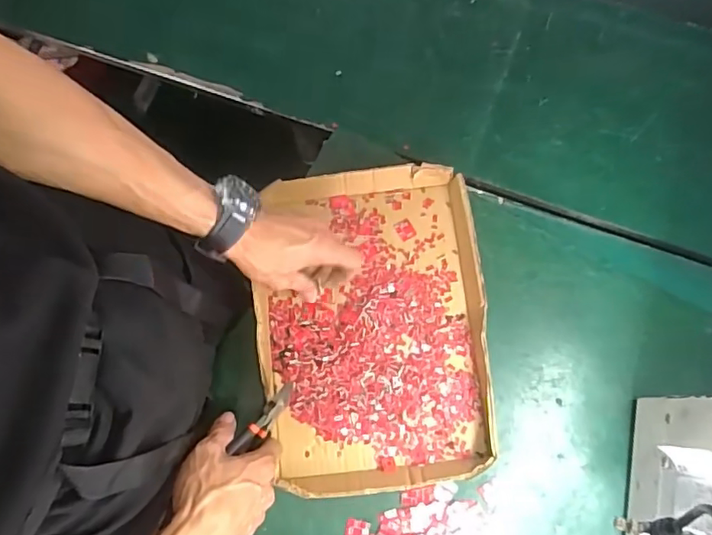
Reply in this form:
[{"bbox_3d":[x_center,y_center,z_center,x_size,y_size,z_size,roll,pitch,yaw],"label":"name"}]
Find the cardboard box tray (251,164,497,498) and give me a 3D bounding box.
[{"bbox_3d":[0.017,0.058,0.600,0.231,0.035,0.331,-6,77,0],"label":"cardboard box tray"}]

